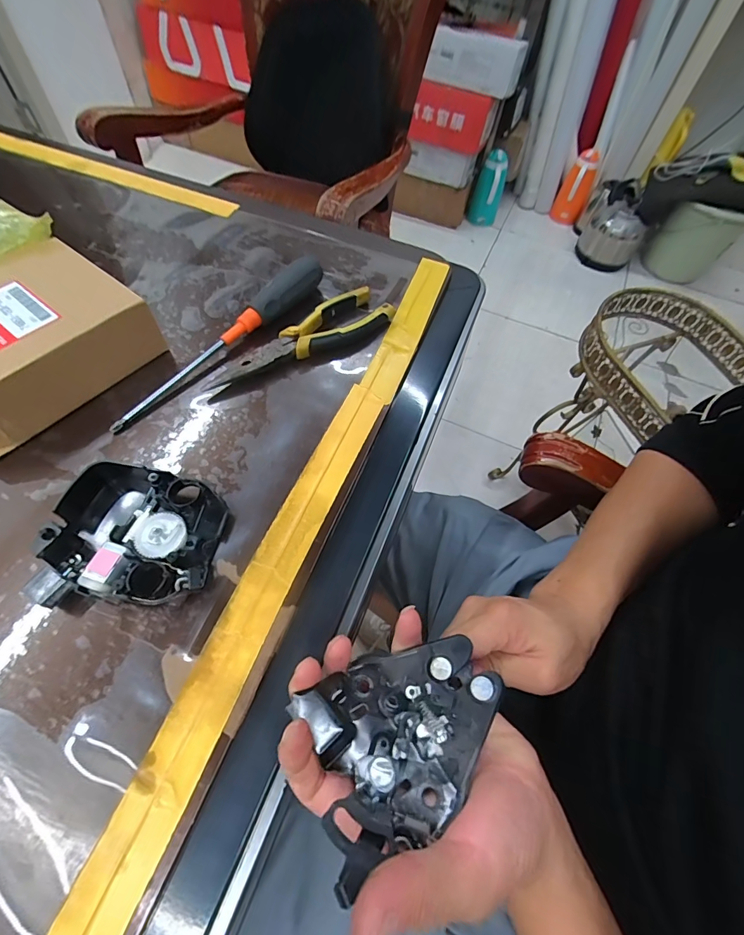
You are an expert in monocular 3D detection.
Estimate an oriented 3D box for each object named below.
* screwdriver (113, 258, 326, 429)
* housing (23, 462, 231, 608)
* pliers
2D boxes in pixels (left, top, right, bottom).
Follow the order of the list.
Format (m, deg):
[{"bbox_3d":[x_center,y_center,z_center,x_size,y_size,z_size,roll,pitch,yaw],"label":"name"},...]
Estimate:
[{"bbox_3d":[-0.137,-0.122,0.371,0.025,0.035,0.241,39,65,18],"label":"screwdriver"},{"bbox_3d":[-0.163,0.047,0.280,0.106,0.029,0.092,6,60,1],"label":"housing"},{"bbox_3d":[-0.064,-0.117,0.384,0.189,0.019,0.050,-35,67,-20],"label":"pliers"}]

